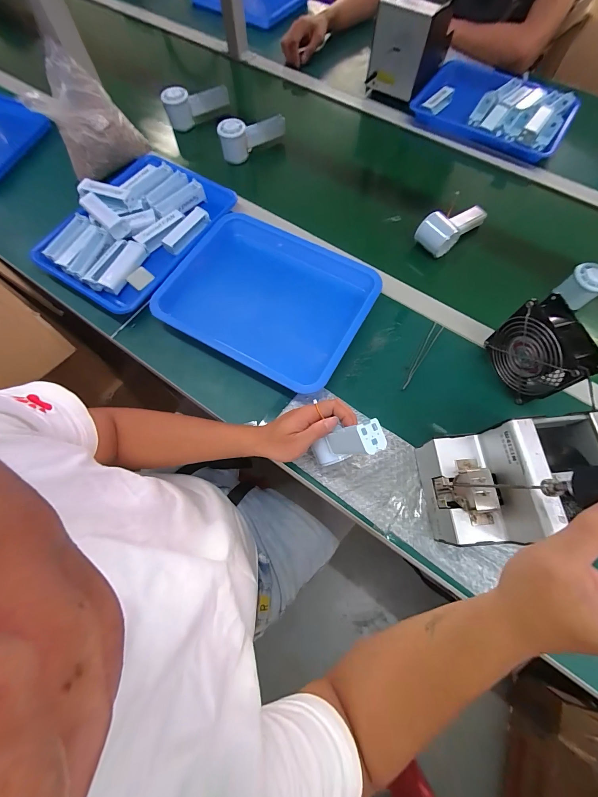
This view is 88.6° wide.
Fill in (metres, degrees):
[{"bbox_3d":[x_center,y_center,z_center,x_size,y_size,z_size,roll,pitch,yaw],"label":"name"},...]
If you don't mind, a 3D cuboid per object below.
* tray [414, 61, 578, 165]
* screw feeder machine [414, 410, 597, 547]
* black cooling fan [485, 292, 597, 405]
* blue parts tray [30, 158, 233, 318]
[{"bbox_3d":[0.456,-0.679,0.717,0.331,0.057,0.236,35,73,12],"label":"tray"},{"bbox_3d":[0.249,0.101,0.363,0.165,0.149,0.122,-5,69,-2],"label":"screw feeder machine"},{"bbox_3d":[0.338,-0.064,0.439,0.047,0.117,0.118,-15,70,-6],"label":"black cooling fan"},{"bbox_3d":[-0.313,-0.332,0.586,0.256,0.042,0.335,31,72,11],"label":"blue parts tray"}]

